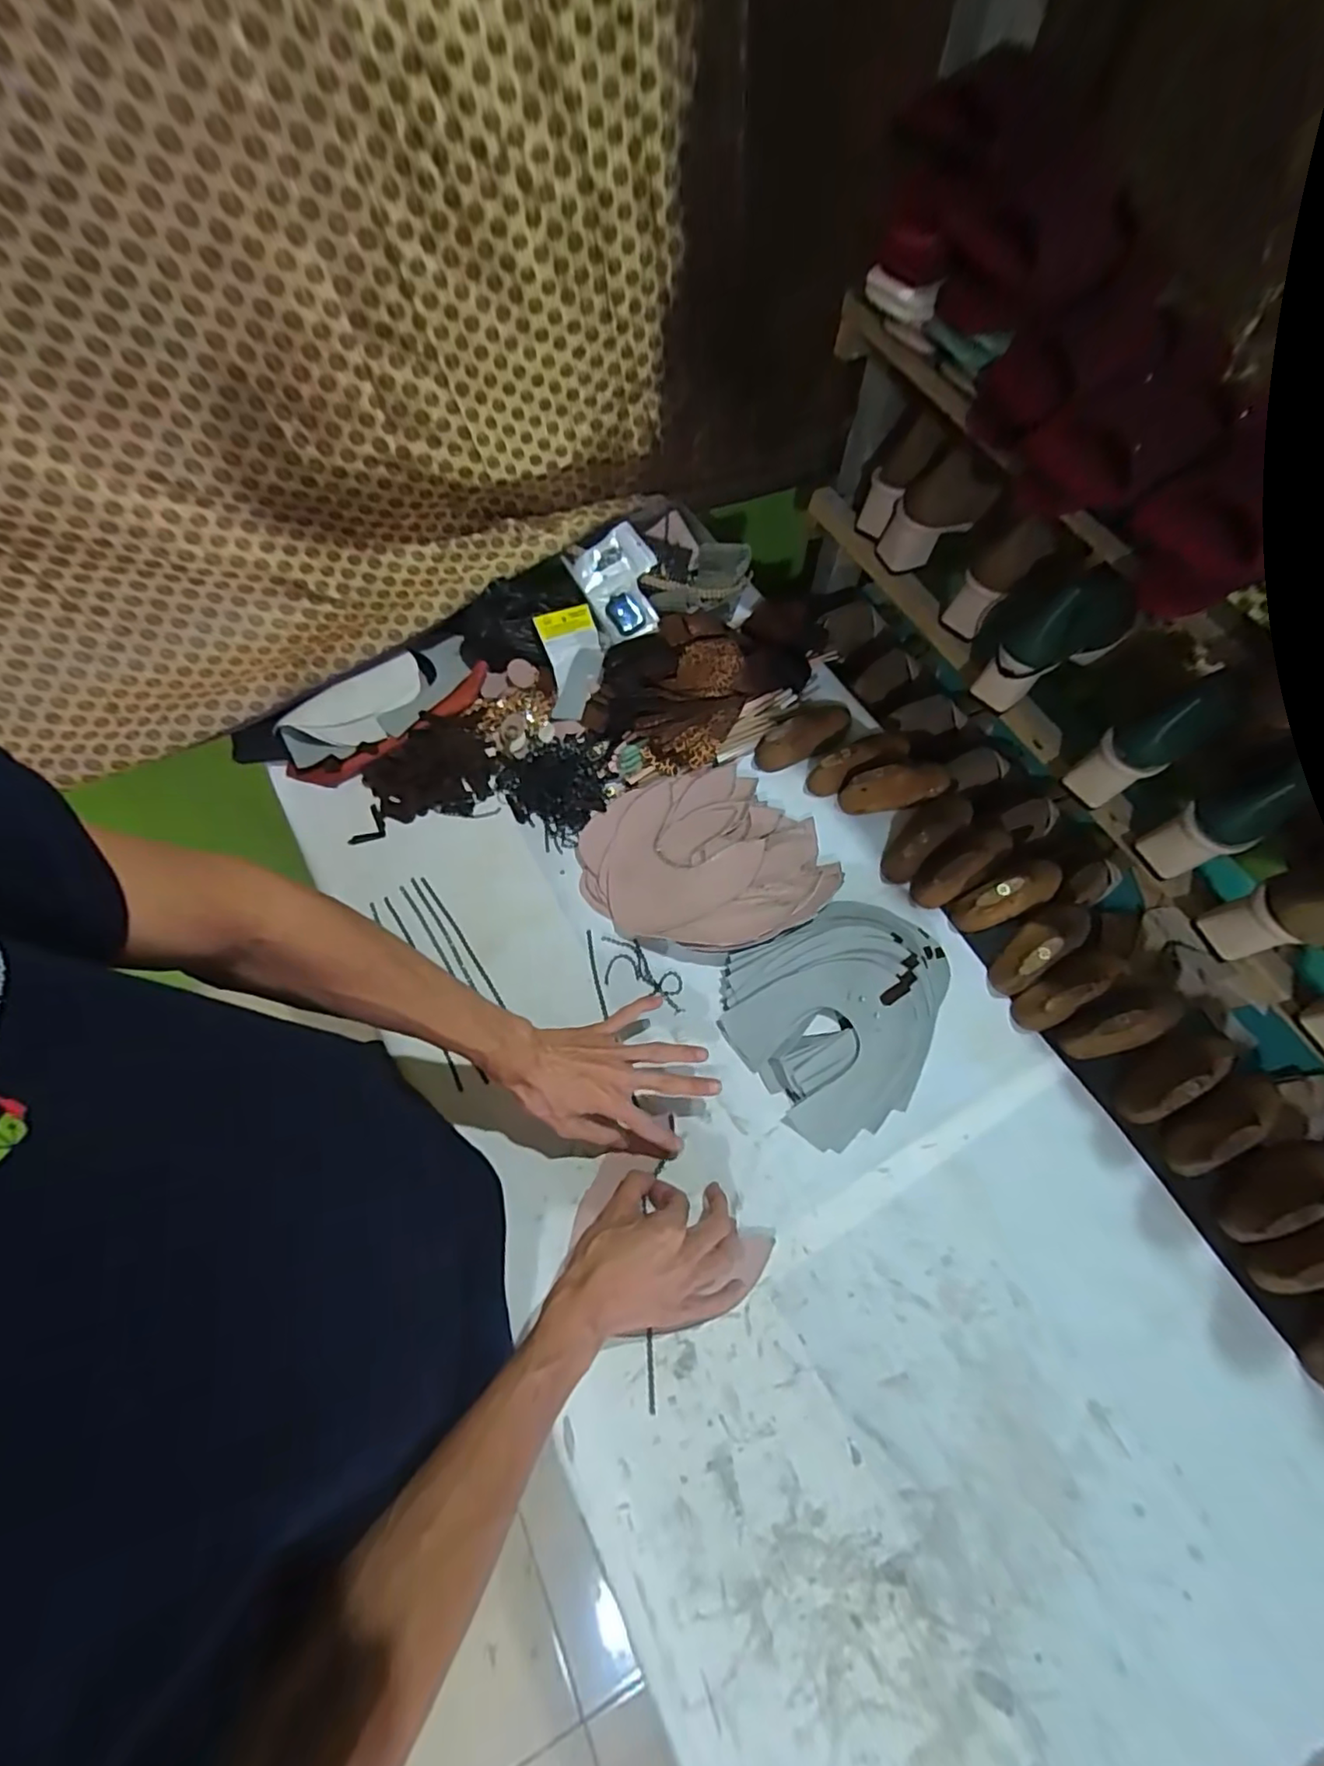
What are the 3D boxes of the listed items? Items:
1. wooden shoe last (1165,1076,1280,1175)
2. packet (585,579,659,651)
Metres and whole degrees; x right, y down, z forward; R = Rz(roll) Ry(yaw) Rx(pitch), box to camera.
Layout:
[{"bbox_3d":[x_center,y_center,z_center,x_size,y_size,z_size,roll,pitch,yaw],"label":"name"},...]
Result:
[{"bbox_3d":[0.529,0.222,0.569,0.144,0.050,0.053,-30,69,-12],"label":"wooden shoe last"},{"bbox_3d":[-0.051,-0.354,0.800,0.083,0.009,0.072,-23,97,-12],"label":"packet"}]

